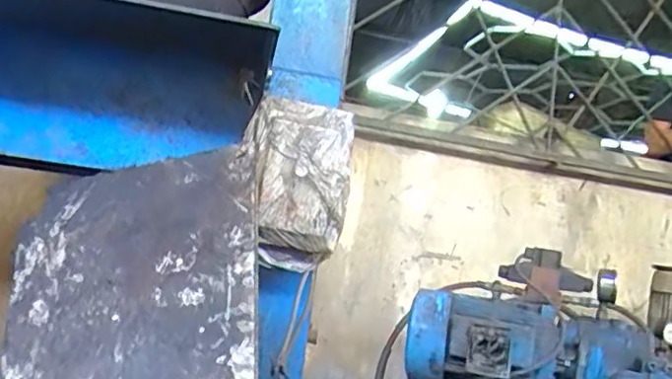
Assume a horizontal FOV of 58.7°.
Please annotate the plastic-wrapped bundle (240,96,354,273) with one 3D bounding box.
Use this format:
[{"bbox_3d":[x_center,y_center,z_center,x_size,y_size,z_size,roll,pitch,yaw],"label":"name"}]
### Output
[{"bbox_3d":[-0.074,-0.007,1.118,0.190,0.292,0.092,11,-8,-31],"label":"plastic-wrapped bundle"}]

